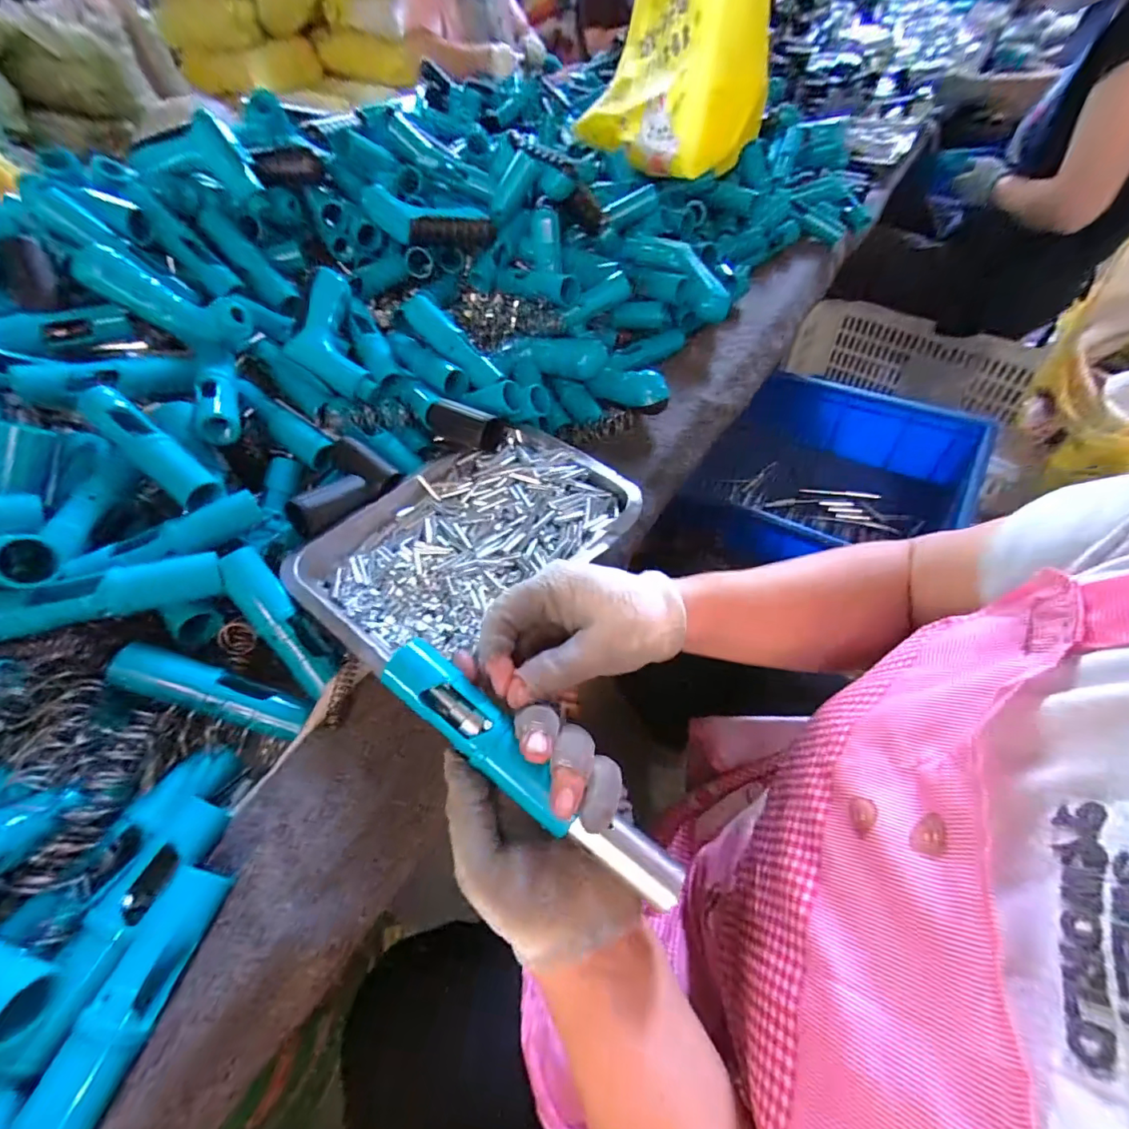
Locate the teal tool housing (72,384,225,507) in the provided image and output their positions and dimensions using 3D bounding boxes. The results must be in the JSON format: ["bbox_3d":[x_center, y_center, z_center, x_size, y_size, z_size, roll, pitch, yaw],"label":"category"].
[{"bbox_3d":[-0.307,-0.085,0.375,0.121,0.025,0.029,38,62,8],"label":"teal tool housing"}]

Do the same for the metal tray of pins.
[{"bbox_3d":[-0.074,-0.028,0.412,0.188,0.030,0.241,28,59,24],"label":"metal tray of pins"}]

